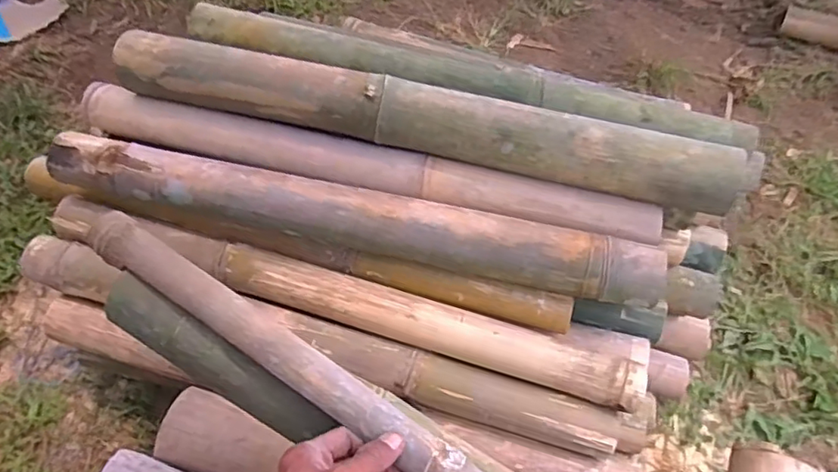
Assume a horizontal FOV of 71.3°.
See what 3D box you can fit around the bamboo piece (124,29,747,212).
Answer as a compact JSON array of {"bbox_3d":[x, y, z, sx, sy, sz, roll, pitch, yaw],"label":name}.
[{"bbox_3d":[-0.007,-0.134,0.642,0.685,0.081,0.066,15,49,5],"label":"bamboo piece"}]

